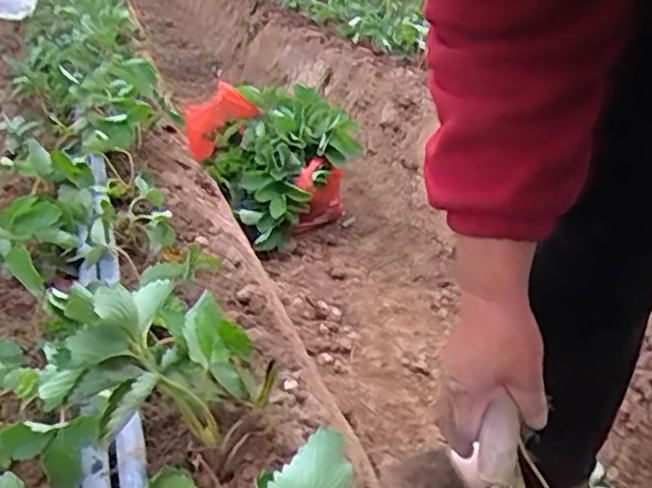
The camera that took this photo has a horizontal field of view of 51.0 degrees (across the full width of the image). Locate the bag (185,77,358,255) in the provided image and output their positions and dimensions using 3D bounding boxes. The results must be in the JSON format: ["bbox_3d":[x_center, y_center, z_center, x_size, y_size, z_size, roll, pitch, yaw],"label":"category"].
[{"bbox_3d":[-0.090,-0.140,1.348,0.273,0.284,0.288,-17,29,-26],"label":"bag"}]

